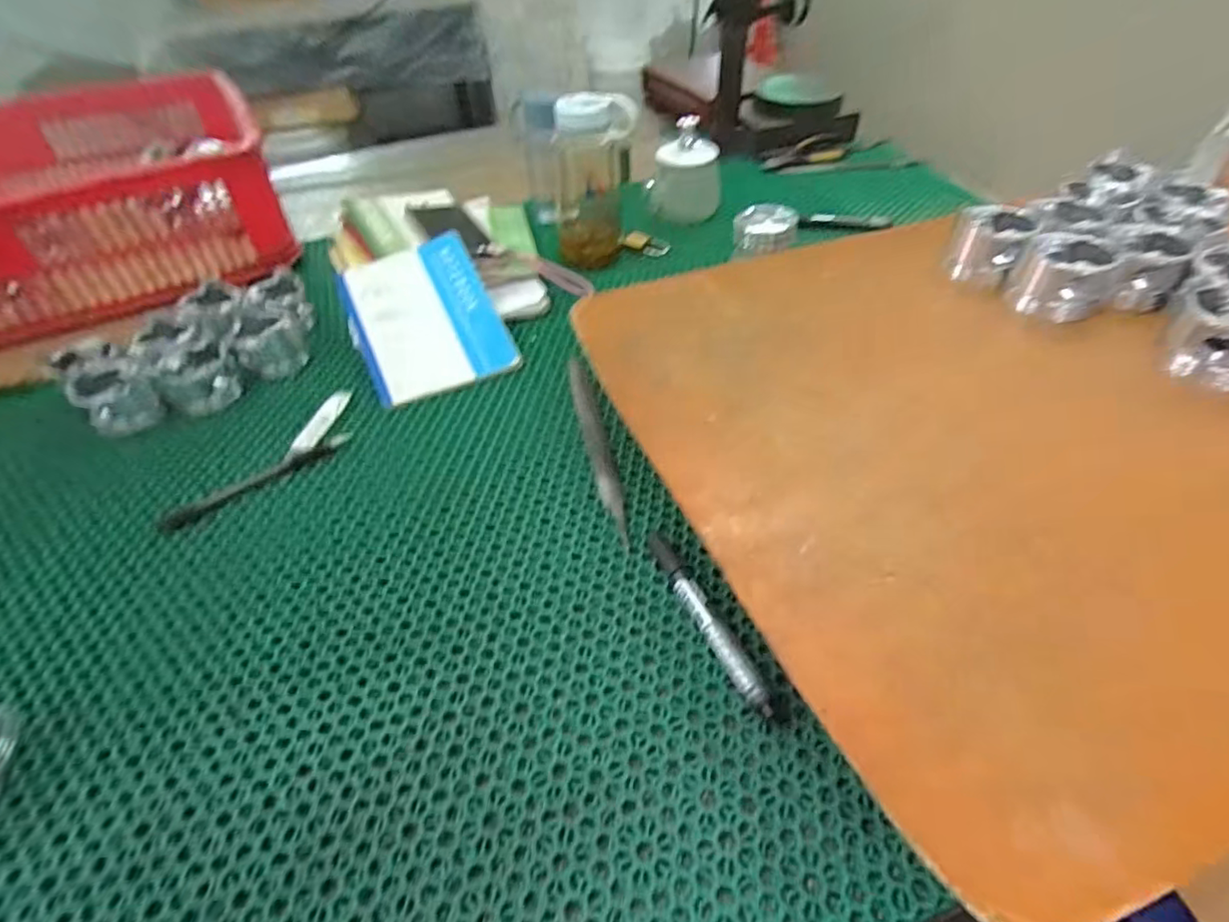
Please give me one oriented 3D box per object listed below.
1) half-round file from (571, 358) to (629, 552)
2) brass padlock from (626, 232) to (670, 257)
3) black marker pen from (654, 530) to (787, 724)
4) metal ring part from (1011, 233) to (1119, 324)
[{"bbox_3d":[-0.015,-0.018,0.519,0.019,0.008,0.228,-10,45,-8],"label":"half-round file"},{"bbox_3d":[0.045,-0.291,0.798,0.055,0.018,0.033,10,46,13],"label":"brass padlock"},{"bbox_3d":[0.060,0.102,0.385,0.020,0.019,0.143,-22,48,-19],"label":"black marker pen"},{"bbox_3d":[0.383,-0.157,0.513,0.069,0.052,0.057,33,56,31],"label":"metal ring part"}]

